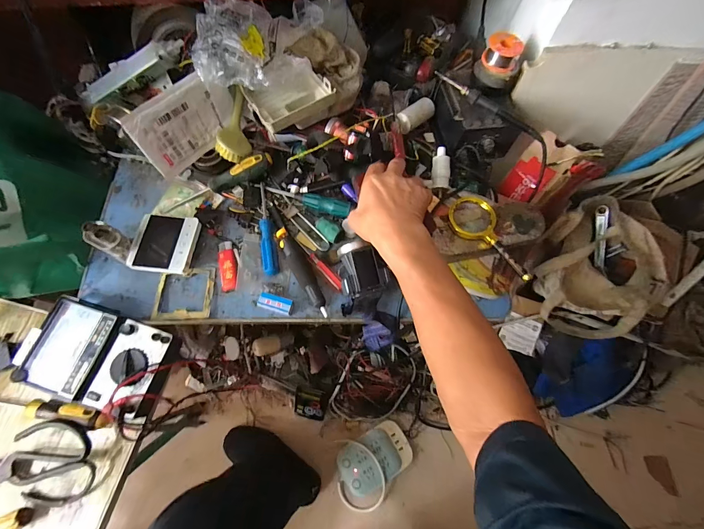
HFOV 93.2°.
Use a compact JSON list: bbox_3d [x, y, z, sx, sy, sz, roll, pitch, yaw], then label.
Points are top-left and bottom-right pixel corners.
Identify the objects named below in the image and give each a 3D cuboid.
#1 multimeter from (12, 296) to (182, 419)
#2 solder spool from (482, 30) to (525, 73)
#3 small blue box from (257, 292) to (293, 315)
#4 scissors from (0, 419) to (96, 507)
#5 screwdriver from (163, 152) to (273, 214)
[{"bbox_3d":[-0.338,0.123,0.445,0.193,0.053,0.118,18,69,4],"label":"multimeter"},{"bbox_3d":[0.241,-0.341,0.533,0.055,0.035,0.055,1,69,-2],"label":"solder spool"},{"bbox_3d":[-0.113,0.059,0.498,0.051,0.016,0.022,16,69,3],"label":"small blue box"},{"bbox_3d":[-0.409,0.251,0.400,0.186,0.037,0.094,-11,70,-7],"label":"scissors"},{"bbox_3d":[-0.218,-0.129,0.554,0.192,0.046,0.025,-25,72,3],"label":"screwdriver"}]

